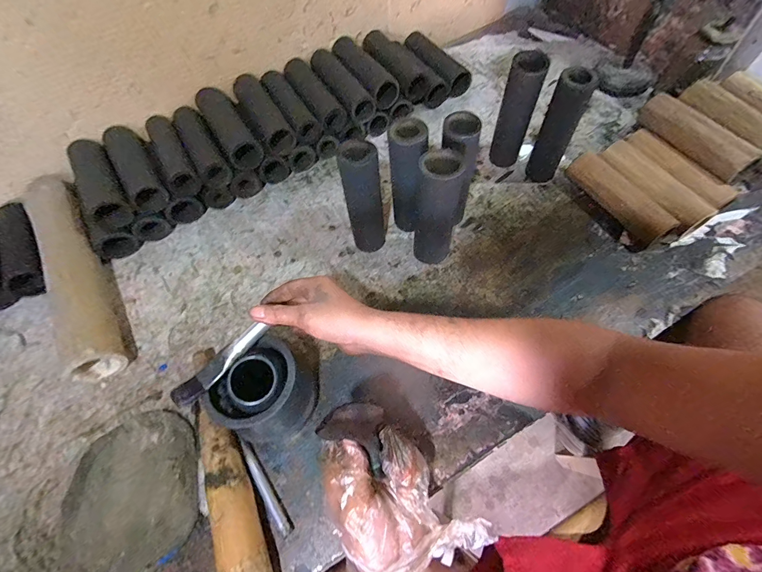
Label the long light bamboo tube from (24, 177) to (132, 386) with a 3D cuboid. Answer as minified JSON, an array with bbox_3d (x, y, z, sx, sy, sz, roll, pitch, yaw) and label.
[{"bbox_3d":[-0.486,-0.027,0.570,0.070,0.081,0.389,-32,62,-14],"label":"long light bamboo tube"}]

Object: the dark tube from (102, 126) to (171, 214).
[{"bbox_3d":[-0.419,-0.205,0.618,0.062,0.051,0.178,-32,61,-13],"label":"dark tube"}]

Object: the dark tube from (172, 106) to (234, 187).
[{"bbox_3d":[-0.319,-0.251,0.640,0.051,0.051,0.172,-30,60,-11],"label":"dark tube"}]

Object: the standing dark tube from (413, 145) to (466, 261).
[{"bbox_3d":[0.080,-0.108,0.510,0.064,0.176,0.061,1,59,5],"label":"standing dark tube"}]

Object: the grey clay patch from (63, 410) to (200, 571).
[{"bbox_3d":[-0.295,0.245,0.428,0.153,0.016,0.162,-30,62,-13],"label":"grey clay patch"}]

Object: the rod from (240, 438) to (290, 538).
[{"bbox_3d":[-0.138,0.237,0.422,0.012,0.014,0.116,-35,63,-15],"label":"rod"}]

